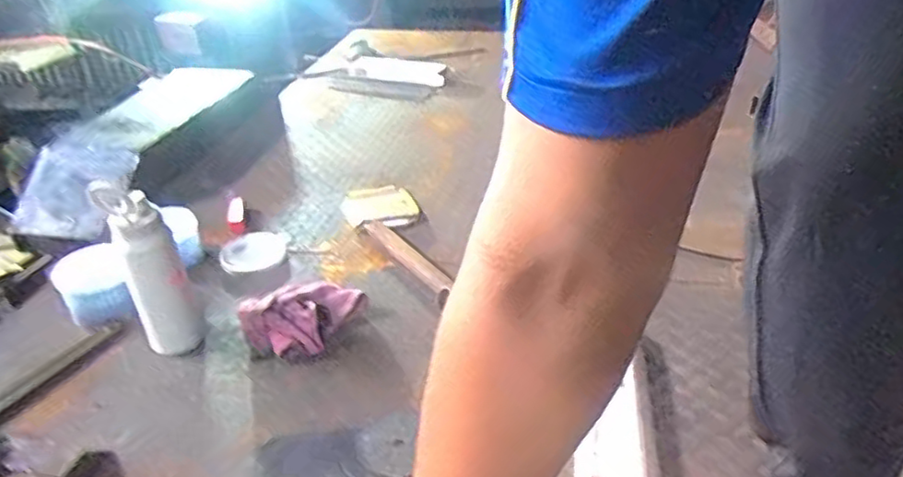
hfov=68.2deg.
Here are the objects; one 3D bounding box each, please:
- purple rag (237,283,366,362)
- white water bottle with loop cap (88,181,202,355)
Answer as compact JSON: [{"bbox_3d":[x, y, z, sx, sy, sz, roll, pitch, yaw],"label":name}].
[{"bbox_3d":[-0.241,0.122,1.063,0.159,0.059,0.186,15,36,28],"label":"purple rag"},{"bbox_3d":[-0.436,0.057,0.988,0.081,0.264,0.077,-20,35,-24],"label":"white water bottle with loop cap"}]

